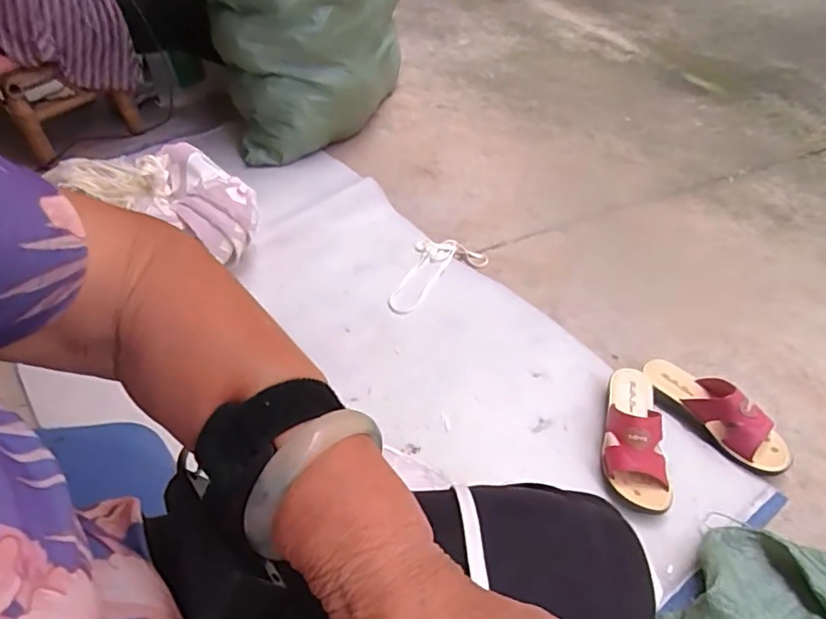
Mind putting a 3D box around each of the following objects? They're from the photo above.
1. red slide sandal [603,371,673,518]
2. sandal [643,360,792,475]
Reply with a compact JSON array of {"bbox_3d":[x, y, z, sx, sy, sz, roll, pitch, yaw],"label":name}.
[{"bbox_3d":[0.328,0.175,0.813,0.093,0.078,0.221,10,48,16],"label":"red slide sandal"},{"bbox_3d":[0.457,0.148,0.845,0.080,0.077,0.226,-29,50,-21],"label":"sandal"}]

